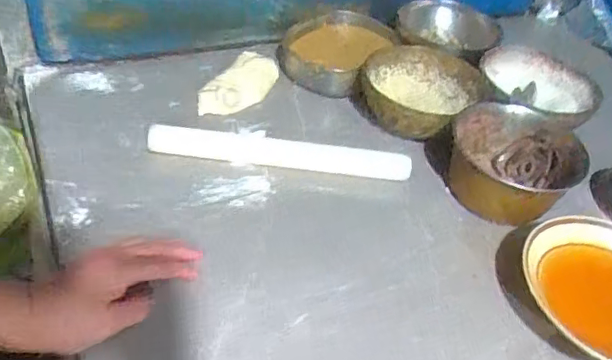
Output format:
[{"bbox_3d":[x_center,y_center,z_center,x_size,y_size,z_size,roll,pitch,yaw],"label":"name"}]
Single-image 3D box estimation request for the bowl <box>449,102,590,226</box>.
[{"bbox_3d":[0.238,-0.014,0.627,0.140,0.085,0.130,3,44,-3],"label":"bowl"}]

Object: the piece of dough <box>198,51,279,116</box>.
[{"bbox_3d":[-0.086,-0.124,0.718,0.056,0.024,0.124,24,47,18],"label":"piece of dough"}]

